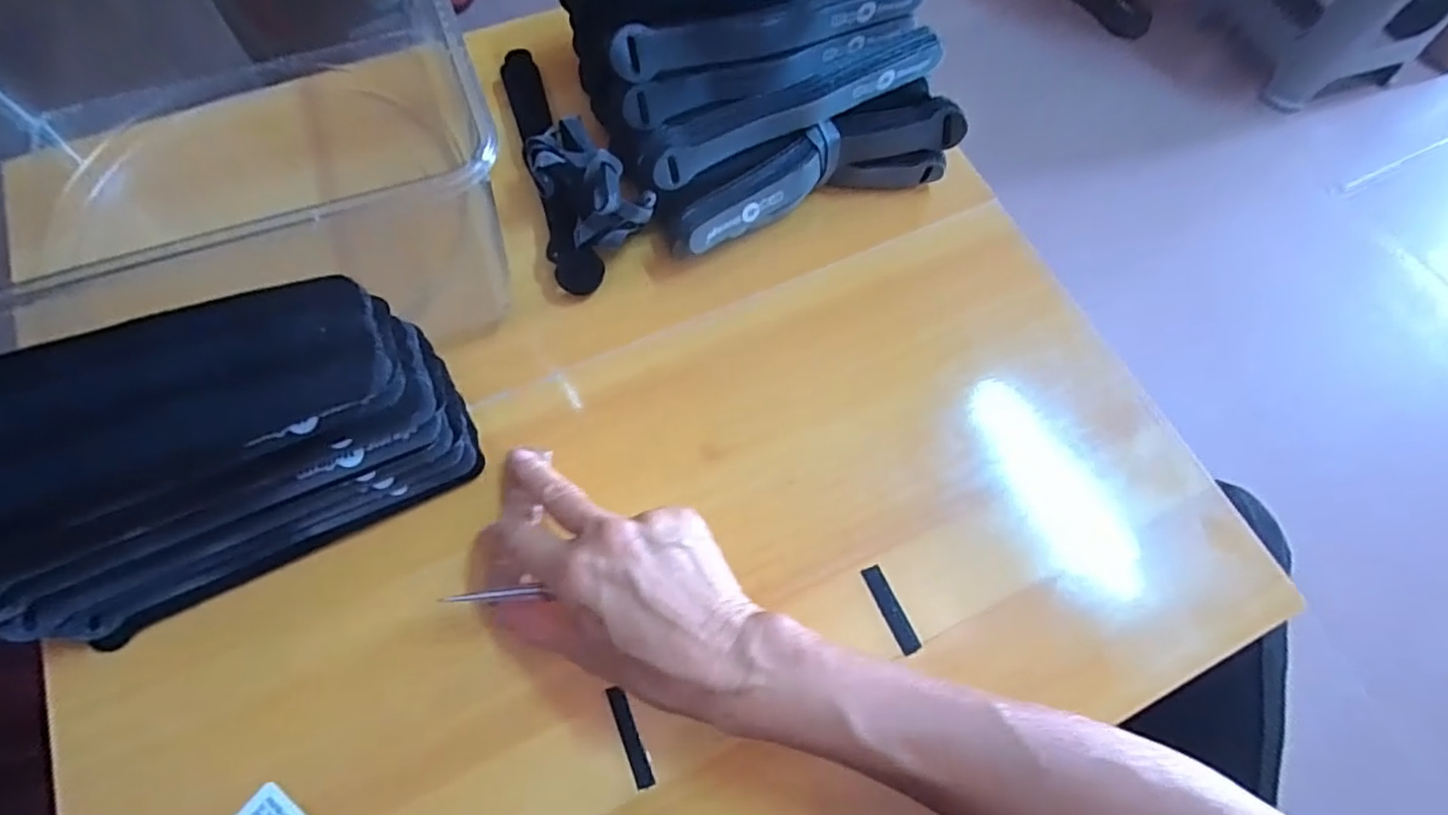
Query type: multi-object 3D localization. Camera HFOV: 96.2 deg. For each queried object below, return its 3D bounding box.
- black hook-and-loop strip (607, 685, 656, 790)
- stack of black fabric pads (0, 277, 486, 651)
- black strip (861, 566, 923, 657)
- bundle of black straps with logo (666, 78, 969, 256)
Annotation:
[{"bbox_3d":[-0.045,0.159,0.313,0.008,0.004,0.047,-20,71,-11],"label":"black hook-and-loop strip"},{"bbox_3d":[-0.243,0.021,0.299,0.218,0.125,0.088,-25,72,-12],"label":"stack of black fabric pads"},{"bbox_3d":[0.089,0.107,0.343,0.011,0.004,0.047,-23,71,-11],"label":"black strip"},{"bbox_3d":[0.054,-0.148,0.417,0.196,0.054,0.048,-21,71,-11],"label":"bundle of black straps with logo"}]

